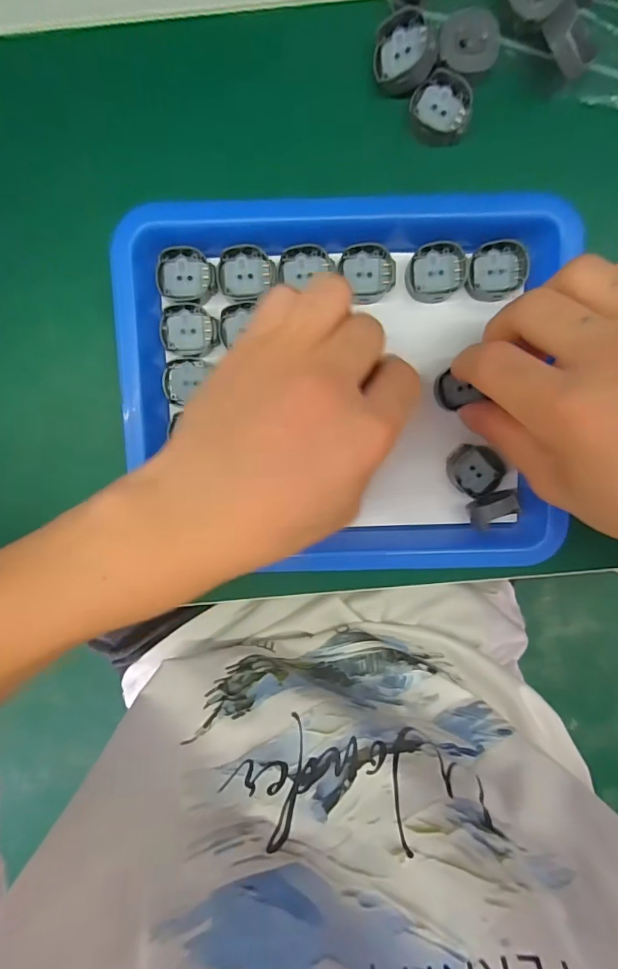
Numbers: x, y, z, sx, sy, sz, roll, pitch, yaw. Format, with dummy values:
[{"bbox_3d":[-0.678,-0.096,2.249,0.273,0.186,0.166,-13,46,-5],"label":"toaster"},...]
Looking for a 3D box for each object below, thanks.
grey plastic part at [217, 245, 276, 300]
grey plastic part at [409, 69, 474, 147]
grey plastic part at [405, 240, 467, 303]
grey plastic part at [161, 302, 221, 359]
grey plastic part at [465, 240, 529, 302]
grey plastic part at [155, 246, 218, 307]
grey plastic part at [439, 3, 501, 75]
[{"bbox_3d":[-0.031,-0.104,0.231,0.027,0.007,0.023,-8,97,3],"label":"grey plastic part"},{"bbox_3d":[0.063,-0.180,0.227,0.028,0.014,0.024,17,97,0],"label":"grey plastic part"},{"bbox_3d":[0.063,-0.105,0.235,0.028,0.009,0.027,-4,97,2],"label":"grey plastic part"},{"bbox_3d":[-0.060,-0.077,0.238,0.028,0.004,0.025,3,97,1],"label":"grey plastic part"},{"bbox_3d":[0.092,-0.105,0.234,0.028,0.009,0.027,0,97,2],"label":"grey plastic part"},{"bbox_3d":[-0.060,-0.103,0.233,0.029,0.007,0.025,7,97,1],"label":"grey plastic part"},{"bbox_3d":[0.074,-0.204,0.216,0.027,0.006,0.027,0,97,2],"label":"grey plastic part"}]

